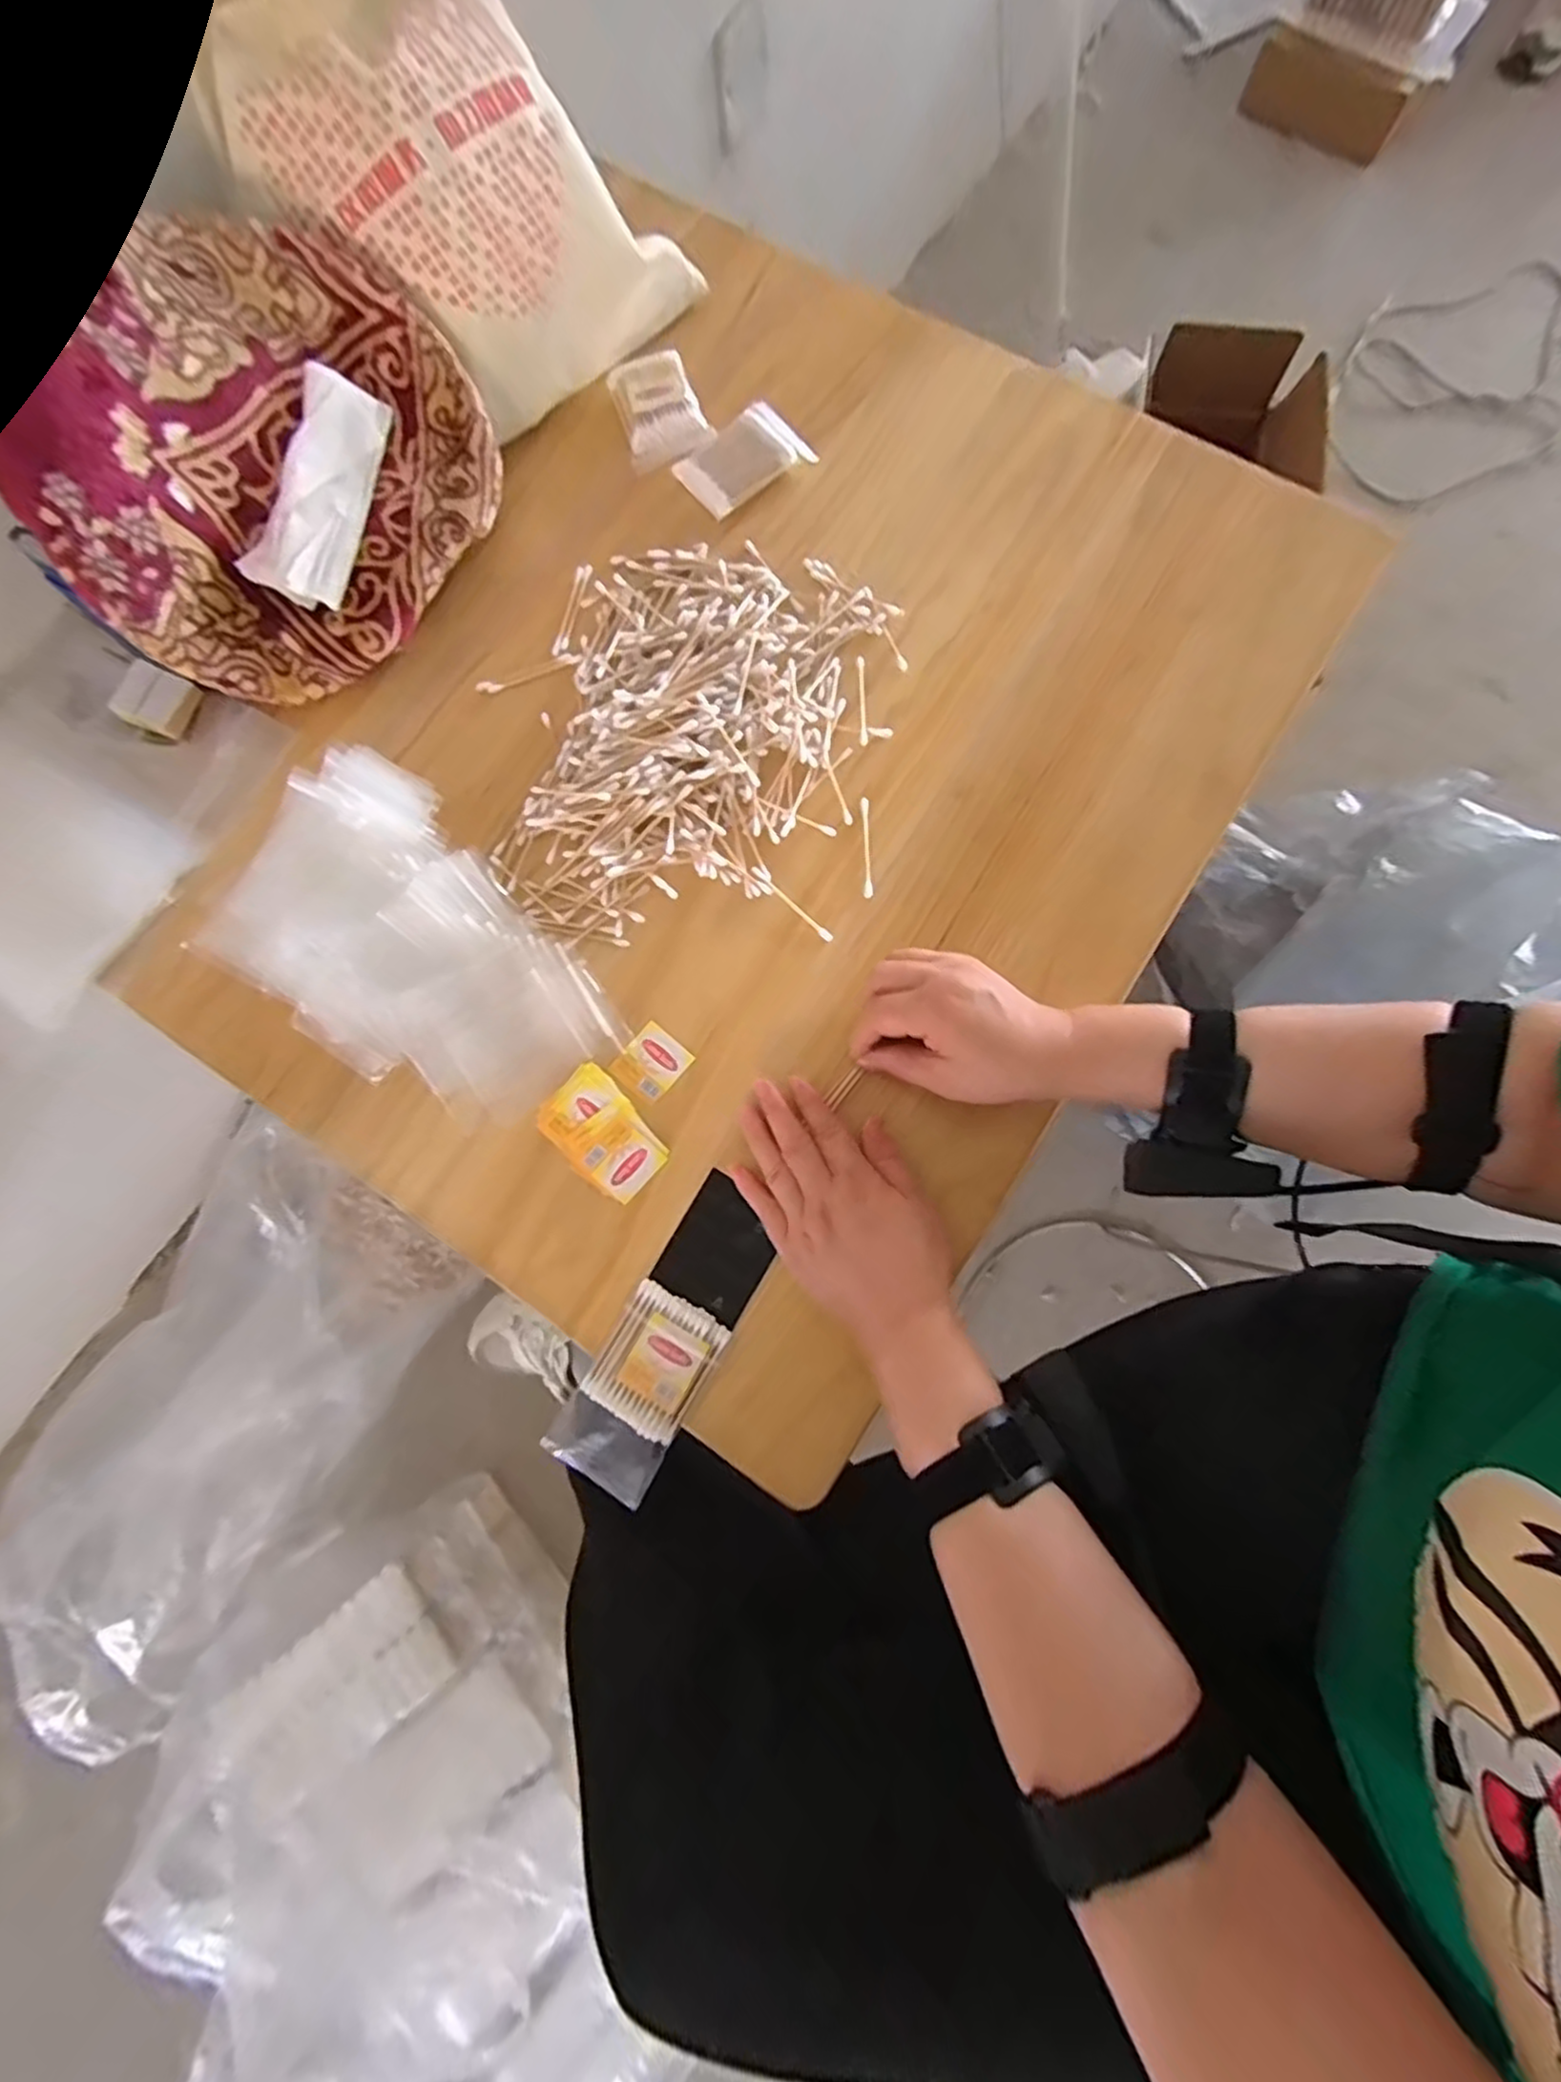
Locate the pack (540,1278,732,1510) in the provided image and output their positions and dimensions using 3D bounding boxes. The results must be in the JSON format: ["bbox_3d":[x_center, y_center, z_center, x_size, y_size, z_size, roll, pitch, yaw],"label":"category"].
[{"bbox_3d":[-0.084,0.206,0.427,0.064,0.016,0.112,31,82,6],"label":"pack"}]

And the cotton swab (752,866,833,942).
[{"bbox_3d":[0.008,-0.092,0.482,0.072,0.004,0.006,43,83,7],"label":"cotton swab"}]

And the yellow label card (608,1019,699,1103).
[{"bbox_3d":[-0.084,0.014,0.472,0.039,0.004,0.041,40,82,7],"label":"yellow label card"}]

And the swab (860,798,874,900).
[{"bbox_3d":[0.059,-0.132,0.488,0.007,0.004,0.073,-1,80,0],"label":"swab"}]

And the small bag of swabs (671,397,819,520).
[{"bbox_3d":[-0.026,-0.435,0.535,0.090,0.012,0.061,-39,82,-6],"label":"small bag of swabs"}]

